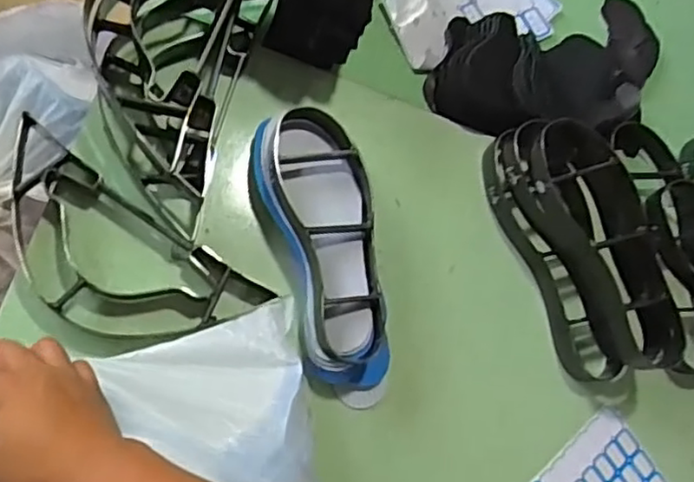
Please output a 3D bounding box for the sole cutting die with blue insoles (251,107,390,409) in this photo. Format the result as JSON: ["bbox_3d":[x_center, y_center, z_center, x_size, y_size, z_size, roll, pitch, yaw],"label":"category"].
[{"bbox_3d":[-0.020,0.019,0.631,0.102,0.068,0.284,-12,88,-9],"label":"sole cutting die with blue insoles"}]

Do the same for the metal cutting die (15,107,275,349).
[{"bbox_3d":[-0.214,0.018,0.590,0.279,0.029,0.125,36,82,-4],"label":"metal cutting die"}]

